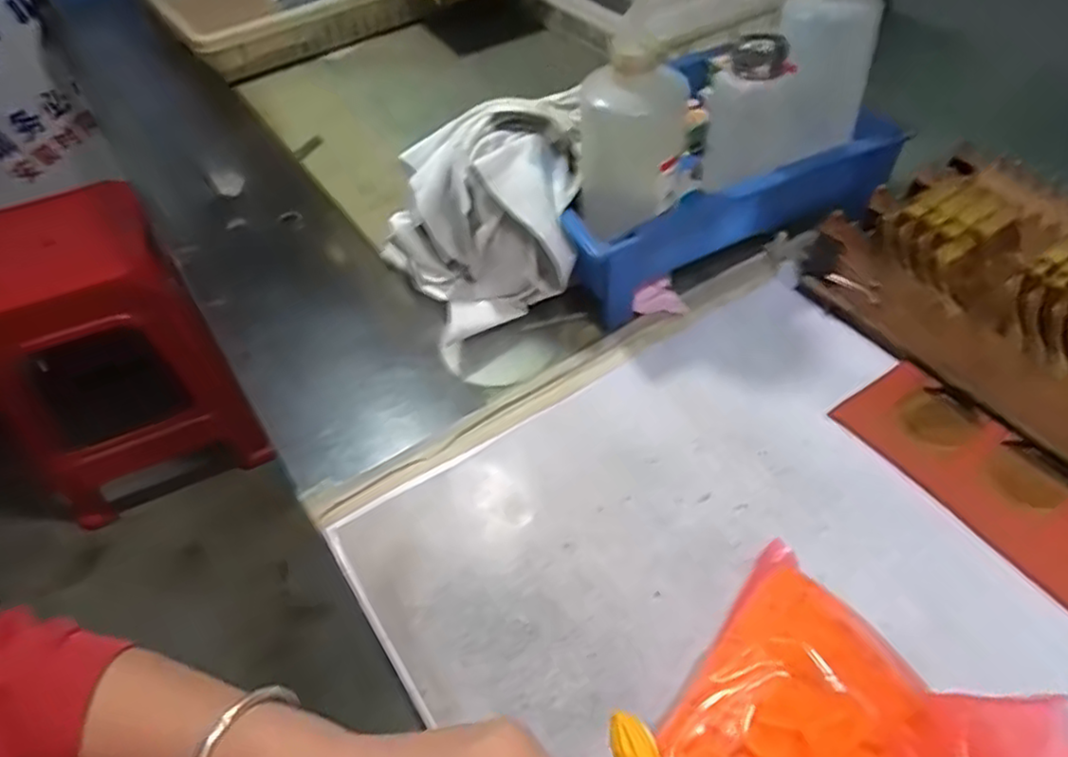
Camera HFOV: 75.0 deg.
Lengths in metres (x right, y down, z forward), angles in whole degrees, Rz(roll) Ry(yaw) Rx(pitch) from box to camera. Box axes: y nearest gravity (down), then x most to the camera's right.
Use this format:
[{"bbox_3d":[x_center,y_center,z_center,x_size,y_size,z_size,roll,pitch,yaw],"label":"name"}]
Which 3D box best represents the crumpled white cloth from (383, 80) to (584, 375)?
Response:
[{"bbox_3d":[-0.034,-0.128,0.546,0.149,0.123,0.178,-20,51,-13],"label":"crumpled white cloth"}]

